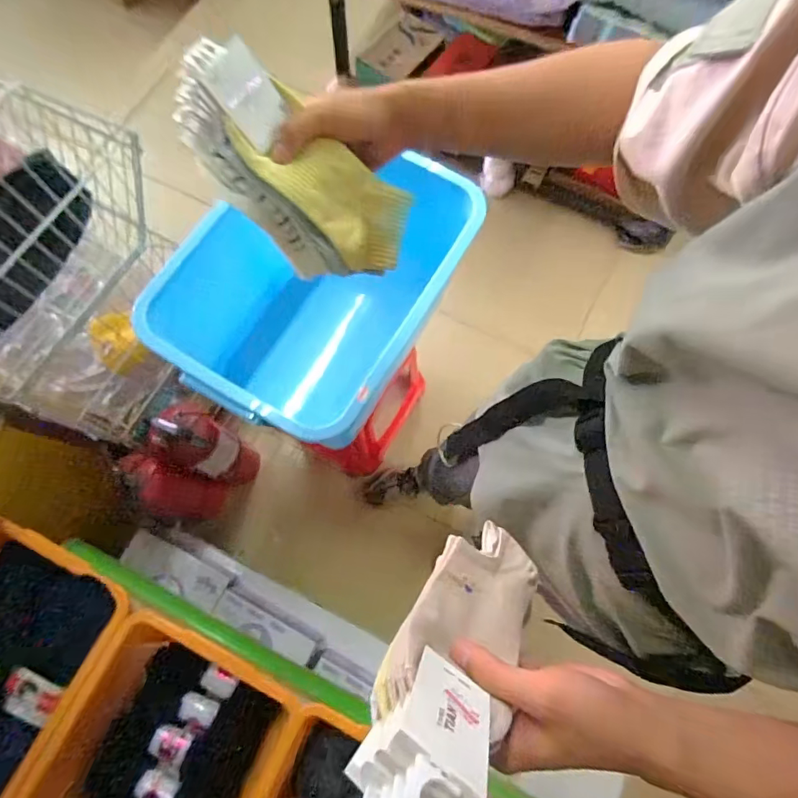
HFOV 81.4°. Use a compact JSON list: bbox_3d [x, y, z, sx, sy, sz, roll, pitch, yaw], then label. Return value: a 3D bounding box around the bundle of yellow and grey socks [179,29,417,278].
[{"bbox_3d":[-0.096,-0.205,0.434,0.228,0.083,0.107,38,84,-25],"label":"bundle of yellow and grey socks"}]

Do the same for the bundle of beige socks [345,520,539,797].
[{"bbox_3d":[0.038,0.156,0.290,0.075,0.215,0.045,38,119,10],"label":"bundle of beige socks"}]

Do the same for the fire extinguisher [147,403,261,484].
[{"bbox_3d":[-0.459,0.118,1.120,0.142,0.404,0.122,19,74,5],"label":"fire extinguisher"}]

